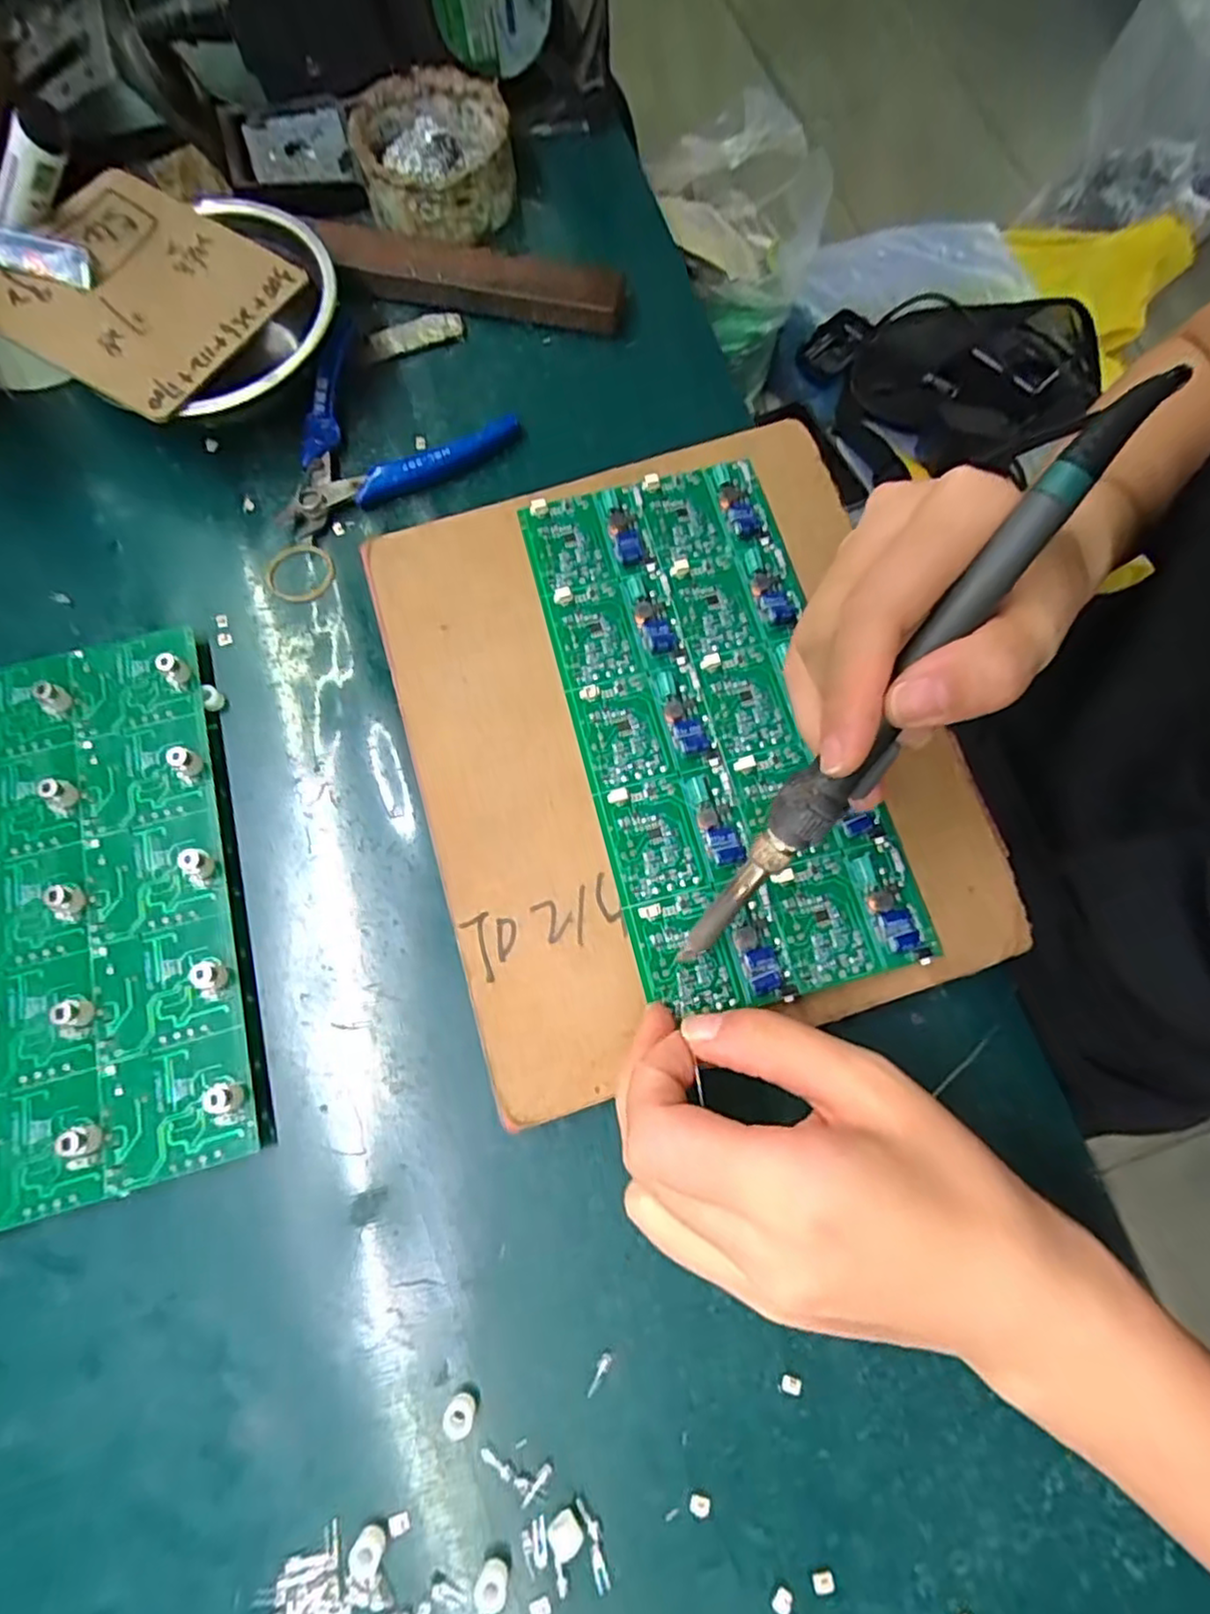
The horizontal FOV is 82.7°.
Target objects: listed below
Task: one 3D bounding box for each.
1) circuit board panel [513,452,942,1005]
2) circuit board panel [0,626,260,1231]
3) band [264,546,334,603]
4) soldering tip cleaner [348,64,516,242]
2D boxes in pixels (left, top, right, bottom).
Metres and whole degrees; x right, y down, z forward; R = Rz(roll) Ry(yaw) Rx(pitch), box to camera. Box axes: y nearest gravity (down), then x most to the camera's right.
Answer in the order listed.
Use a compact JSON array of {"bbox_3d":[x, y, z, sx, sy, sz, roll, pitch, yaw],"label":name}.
[{"bbox_3d":[0.040,-0.039,0.271,0.103,0.009,0.220,-14,74,-3],"label":"circuit board panel"},{"bbox_3d":[-0.208,0.035,0.276,0.102,0.020,0.223,-16,74,-4],"label":"circuit board panel"},{"bbox_3d":[-0.147,-0.112,0.330,0.033,0.004,0.030,0,74,1],"label":"band"},{"bbox_3d":[-0.090,-0.344,0.362,0.079,0.034,0.084,-17,74,-4],"label":"soldering tip cleaner"}]

